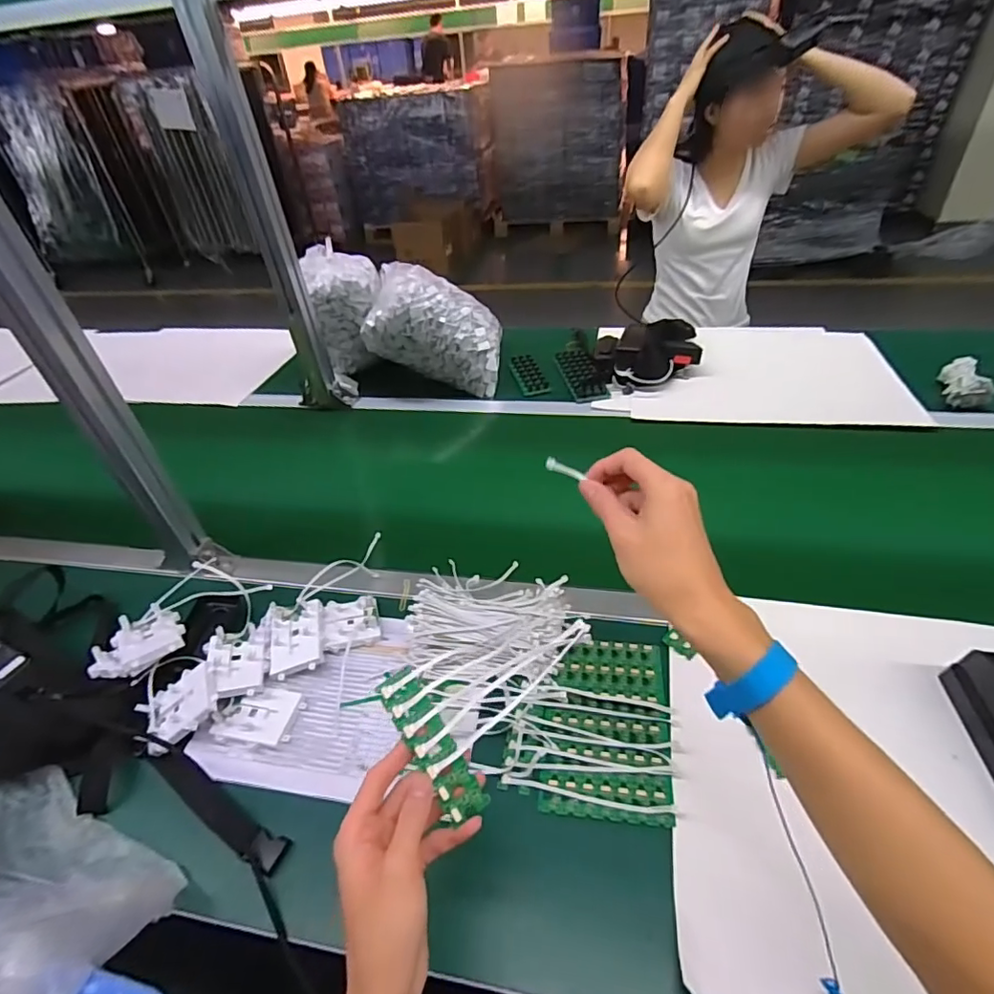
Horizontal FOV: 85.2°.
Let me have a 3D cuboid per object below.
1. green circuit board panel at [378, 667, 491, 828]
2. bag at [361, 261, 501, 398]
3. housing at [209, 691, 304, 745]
[{"bbox_3d":[-0.047,0.180,0.394,0.031,0.011,0.110,-29,73,-24],"label":"green circuit board panel"},{"bbox_3d":[-0.123,-0.341,1.121,0.278,0.187,0.160,21,5,-16],"label":"bag"},{"bbox_3d":[-0.259,0.236,0.588,0.085,0.020,0.057,0,41,7],"label":"housing"}]

